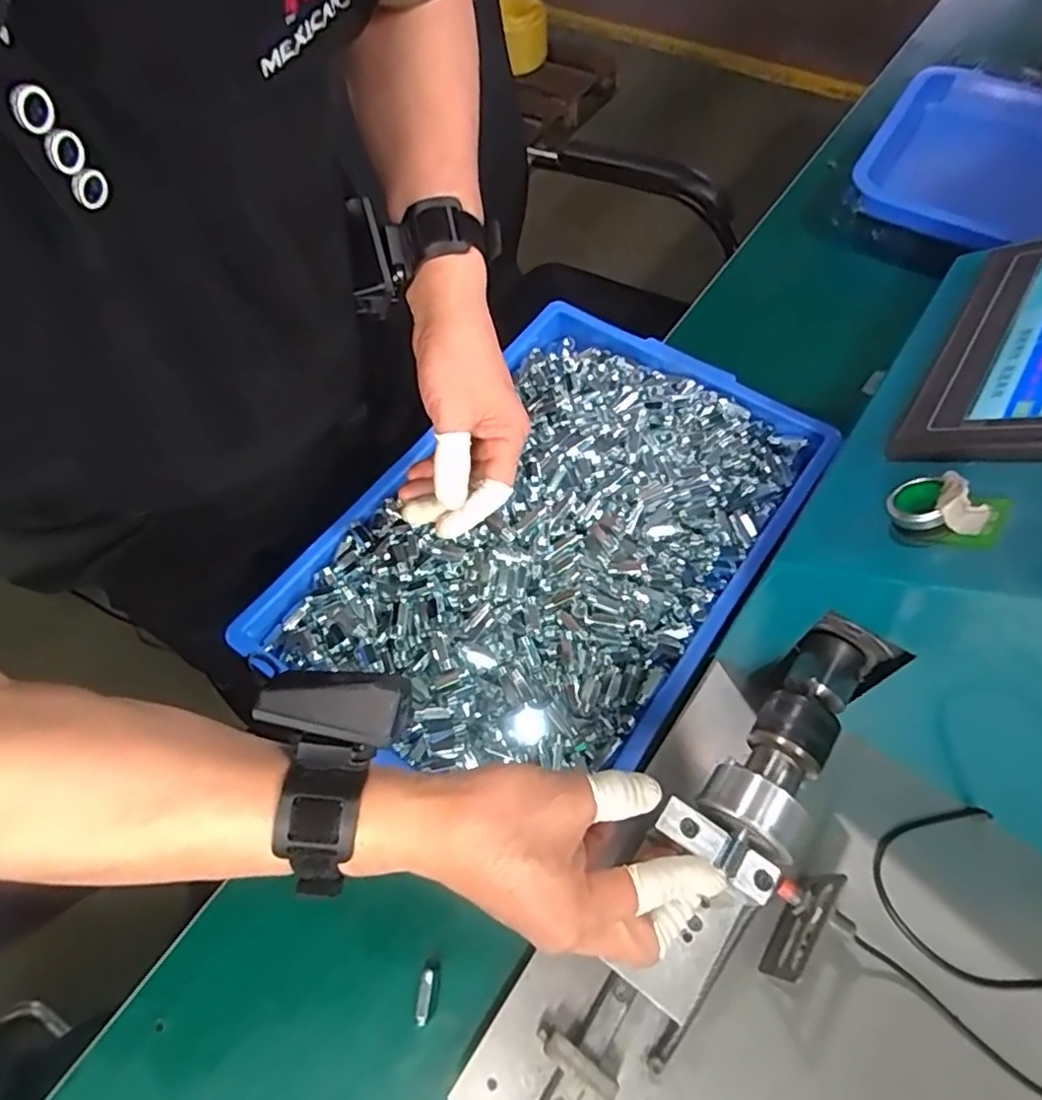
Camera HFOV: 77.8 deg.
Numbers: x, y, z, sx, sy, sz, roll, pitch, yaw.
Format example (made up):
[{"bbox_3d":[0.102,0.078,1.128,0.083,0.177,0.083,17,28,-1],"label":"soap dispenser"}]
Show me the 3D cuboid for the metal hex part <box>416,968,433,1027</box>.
[{"bbox_3d":[-0.058,0.270,0.390,0.008,0.007,0.028,4,61,3],"label":"metal hex part"}]

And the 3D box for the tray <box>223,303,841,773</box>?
[{"bbox_3d":[0.028,-0.022,0.496,0.288,0.049,0.405,31,66,17],"label":"tray"}]

